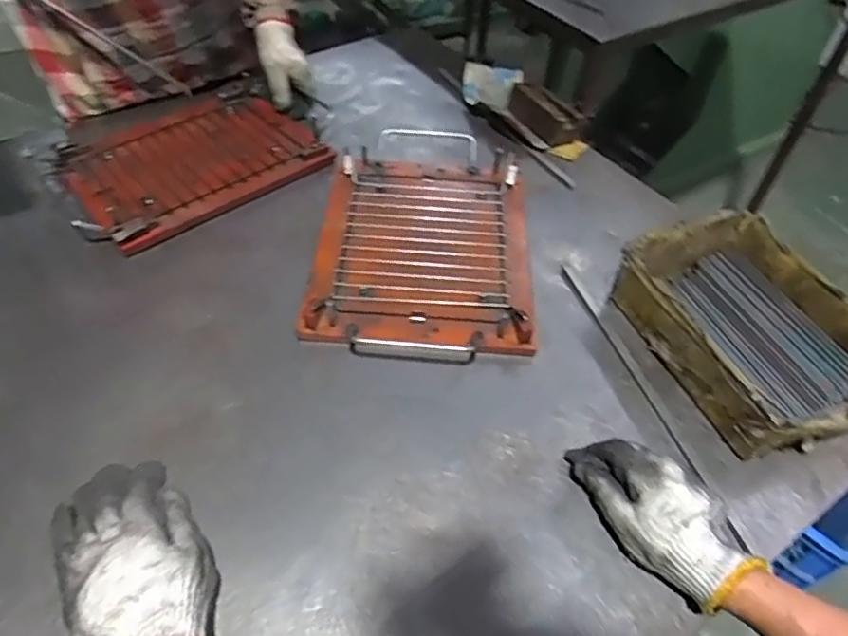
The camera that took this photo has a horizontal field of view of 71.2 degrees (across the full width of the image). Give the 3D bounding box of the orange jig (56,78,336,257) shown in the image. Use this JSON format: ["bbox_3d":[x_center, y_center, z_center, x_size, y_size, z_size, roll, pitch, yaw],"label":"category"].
[{"bbox_3d":[-0.312,-0.221,0.799,0.320,0.030,0.243,-32,59,-25],"label":"orange jig"}]

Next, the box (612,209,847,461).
[{"bbox_3d":[0.329,0.013,0.600,0.181,0.075,0.257,-18,54,-17],"label":"box"}]

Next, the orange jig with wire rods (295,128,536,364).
[{"bbox_3d":[0.001,-0.105,0.704,0.243,0.031,0.363,4,51,0],"label":"orange jig with wire rods"}]

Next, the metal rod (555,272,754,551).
[{"bbox_3d":[0.217,0.062,0.597,0.012,0.007,0.329,-13,53,-13],"label":"metal rod"}]

